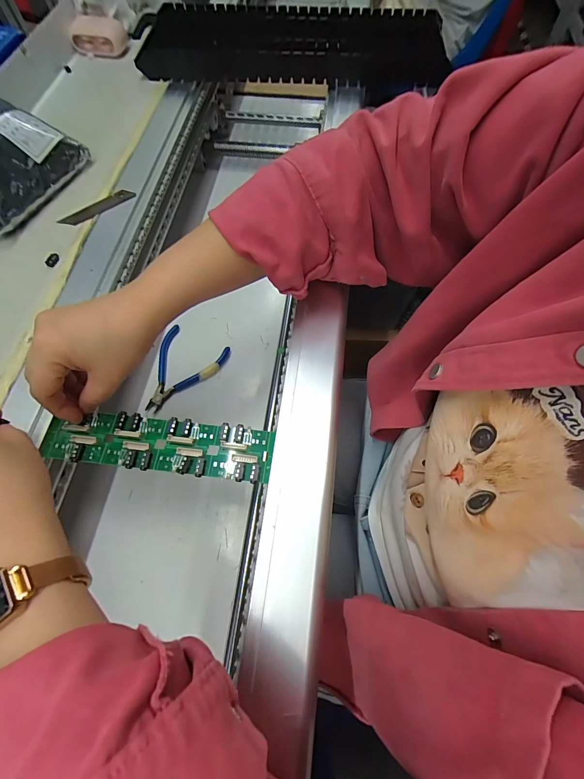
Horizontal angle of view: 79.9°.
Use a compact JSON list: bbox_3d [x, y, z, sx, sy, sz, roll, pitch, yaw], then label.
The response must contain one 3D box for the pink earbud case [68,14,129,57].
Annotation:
[{"bbox_3d":[-0.268,-0.491,0.489,0.069,0.036,0.039,0,65,-2],"label":"pink earbud case"}]

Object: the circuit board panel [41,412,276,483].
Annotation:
[{"bbox_3d":[-0.107,0.043,0.278,0.182,0.007,0.043,5,65,3],"label":"circuit board panel"}]

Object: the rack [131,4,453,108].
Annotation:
[{"bbox_3d":[-0.002,-0.476,0.486,0.412,0.042,0.160,-2,66,-1],"label":"rack"}]

